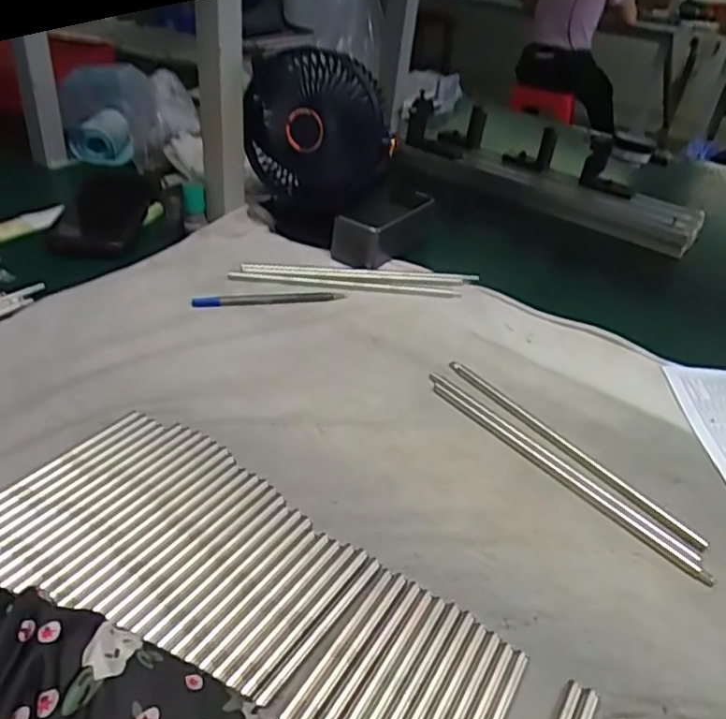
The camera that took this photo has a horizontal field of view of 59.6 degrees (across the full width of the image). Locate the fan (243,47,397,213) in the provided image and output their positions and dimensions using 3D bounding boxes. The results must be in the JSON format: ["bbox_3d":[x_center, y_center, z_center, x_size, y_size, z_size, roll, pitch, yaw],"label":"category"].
[{"bbox_3d":[-0.048,-0.203,0.644,0.141,0.181,0.116,3,36,-7],"label":"fan"}]

